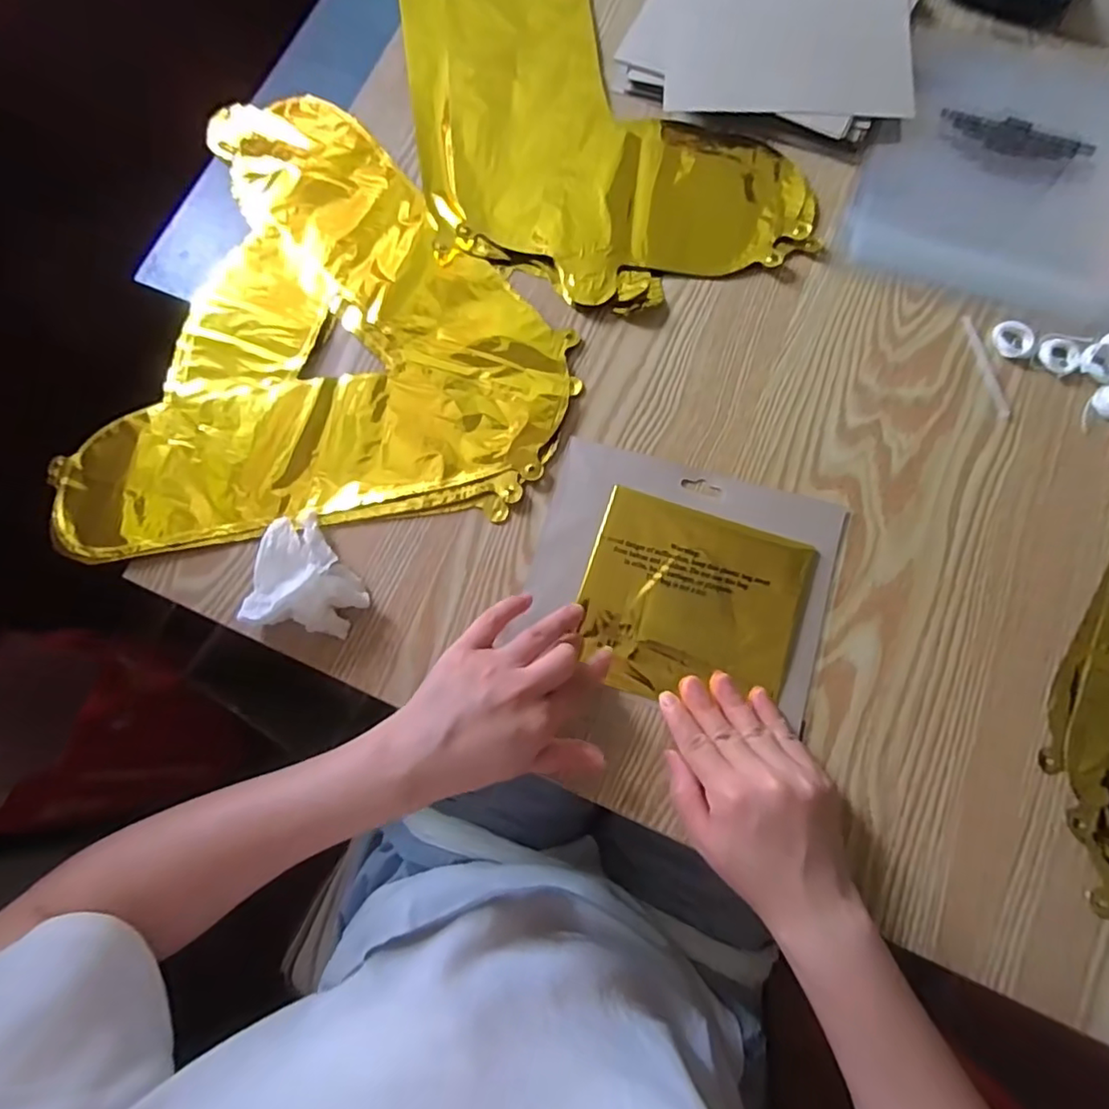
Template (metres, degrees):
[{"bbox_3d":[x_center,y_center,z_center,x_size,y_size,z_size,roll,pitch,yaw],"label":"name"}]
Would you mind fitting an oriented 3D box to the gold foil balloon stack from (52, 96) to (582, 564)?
[{"bbox_3d":[-0.184,-0.195,0.461,0.360,0.007,0.362,-6,77,0],"label":"gold foil balloon stack"}]

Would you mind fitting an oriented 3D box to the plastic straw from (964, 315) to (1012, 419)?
[{"bbox_3d":[0.304,-0.133,0.430,0.009,0.004,0.081,-10,77,-1],"label":"plastic straw"}]

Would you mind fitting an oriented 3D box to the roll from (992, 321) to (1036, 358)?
[{"bbox_3d":[0.323,-0.151,0.430,0.023,0.007,0.027,-27,77,-5],"label":"roll"}]

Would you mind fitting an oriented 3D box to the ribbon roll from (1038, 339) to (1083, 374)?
[{"bbox_3d":[0.351,-0.139,0.425,0.025,0.004,0.026,0,77,2],"label":"ribbon roll"}]

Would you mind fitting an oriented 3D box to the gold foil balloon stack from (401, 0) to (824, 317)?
[{"bbox_3d":[0.009,-0.387,0.495,0.259,0.016,0.419,-18,77,-2],"label":"gold foil balloon stack"}]

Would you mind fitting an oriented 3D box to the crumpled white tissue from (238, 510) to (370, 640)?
[{"bbox_3d":[-0.156,0.012,0.401,0.070,0.031,0.075,10,77,4],"label":"crumpled white tissue"}]

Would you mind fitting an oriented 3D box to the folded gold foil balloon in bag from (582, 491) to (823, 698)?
[{"bbox_3d":[0.089,0.032,0.403,0.139,0.005,0.126,17,78,6],"label":"folded gold foil balloon in bag"}]

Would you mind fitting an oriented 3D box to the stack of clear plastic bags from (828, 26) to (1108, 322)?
[{"bbox_3d":[0.356,-0.311,0.469,0.216,0.007,0.263,18,78,6],"label":"stack of clear plastic bags"}]

